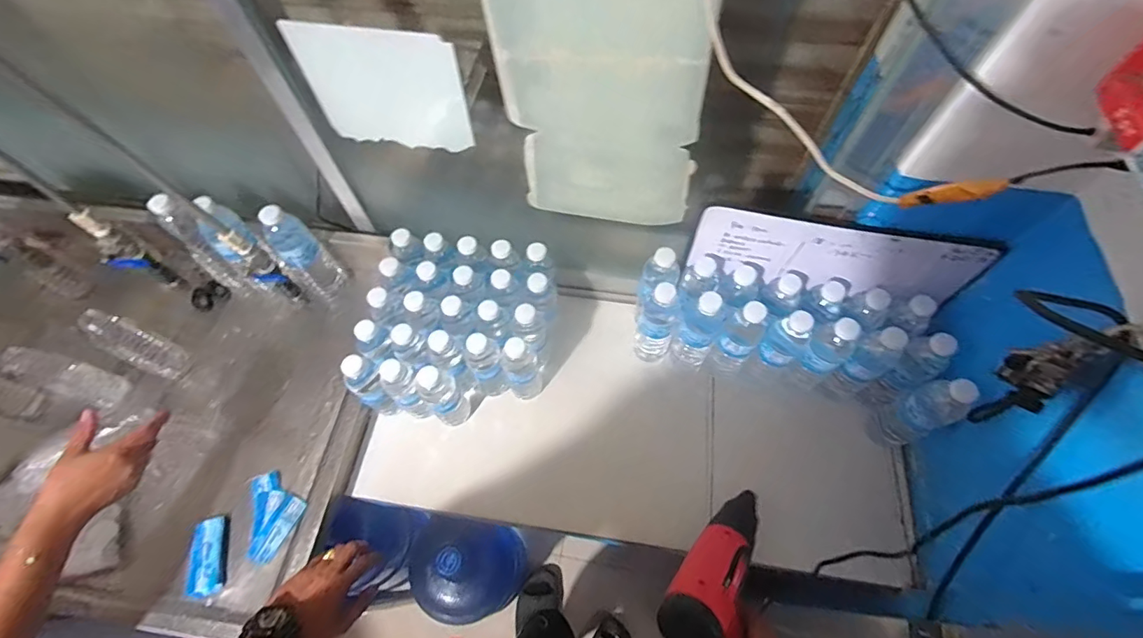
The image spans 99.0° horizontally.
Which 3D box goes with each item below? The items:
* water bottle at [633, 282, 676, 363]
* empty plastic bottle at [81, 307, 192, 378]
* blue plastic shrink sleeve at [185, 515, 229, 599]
[{"bbox_3d":[0.141,0.011,0.812,0.065,0.203,0.050,20,64,10],"label":"water bottle"},{"bbox_3d":[-0.714,0.040,0.797,0.058,0.168,0.058,19,64,10],"label":"empty plastic bottle"},{"bbox_3d":[-0.534,0.348,0.718,0.042,0.027,0.106,-13,63,-7],"label":"blue plastic shrink sleeve"}]

